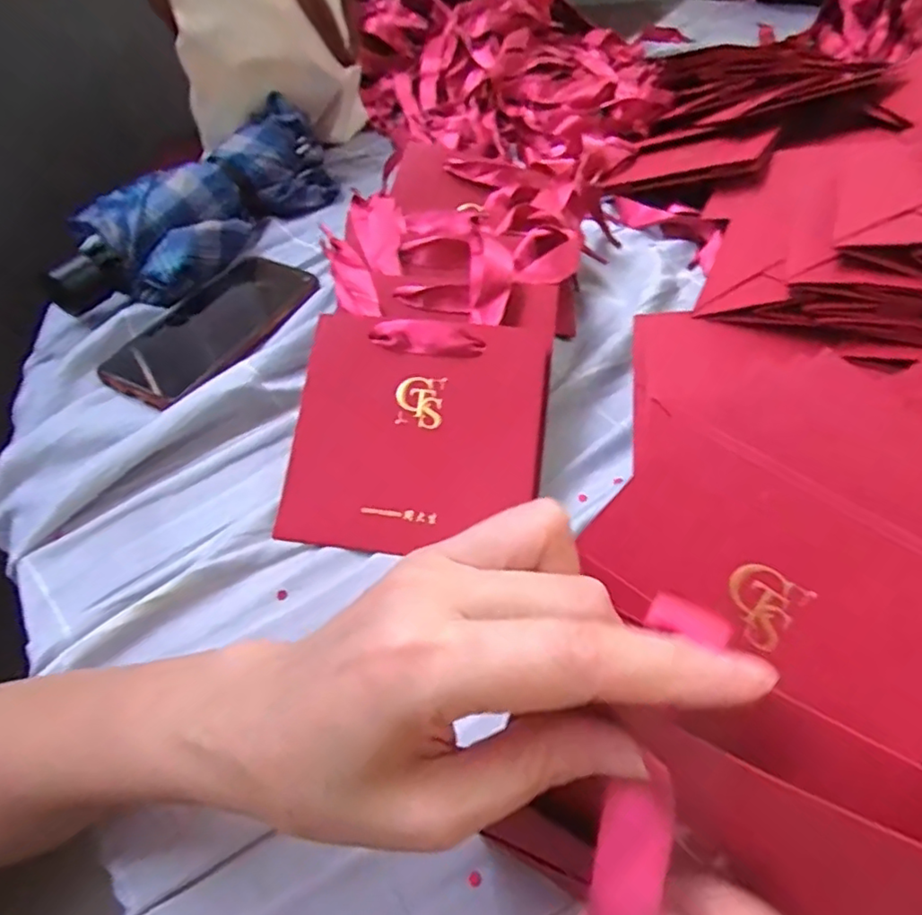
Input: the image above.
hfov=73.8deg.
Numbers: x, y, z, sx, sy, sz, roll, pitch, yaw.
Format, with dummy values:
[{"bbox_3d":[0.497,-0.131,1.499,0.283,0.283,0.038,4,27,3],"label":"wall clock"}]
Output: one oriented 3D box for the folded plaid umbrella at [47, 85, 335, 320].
[{"bbox_3d":[-0.217,-0.208,0.515,0.095,0.060,0.271,23,55,18],"label":"folded plaid umbrella"}]

